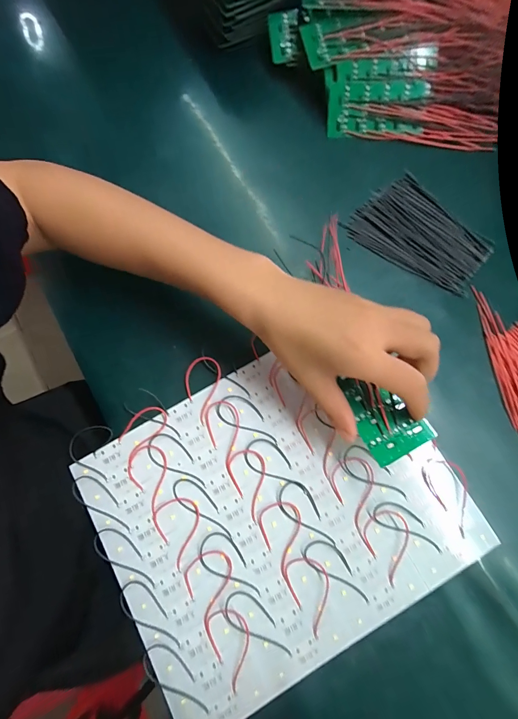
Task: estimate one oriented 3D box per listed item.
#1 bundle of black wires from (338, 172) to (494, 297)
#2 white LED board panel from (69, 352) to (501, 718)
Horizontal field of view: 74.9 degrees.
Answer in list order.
[{"bbox_3d":[0.158,-0.123,0.330,0.124,0.009,0.086,40,82,10],"label":"bundle of black wires"},{"bbox_3d":[0.014,0.120,0.278,0.270,0.009,0.225,-30,79,-5],"label":"white LED board panel"}]

